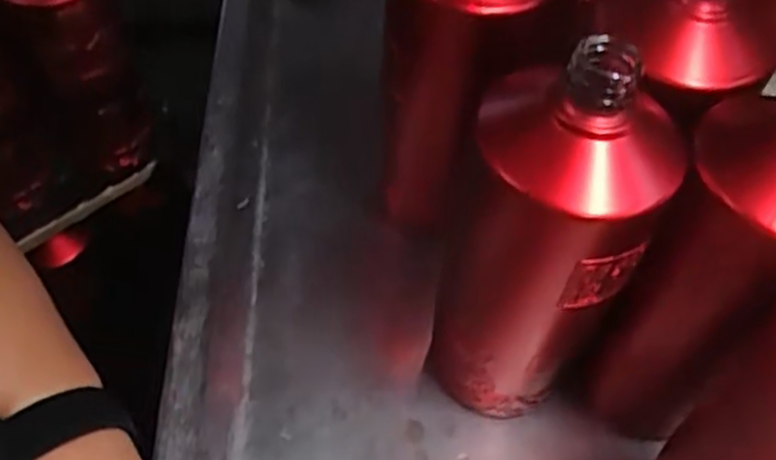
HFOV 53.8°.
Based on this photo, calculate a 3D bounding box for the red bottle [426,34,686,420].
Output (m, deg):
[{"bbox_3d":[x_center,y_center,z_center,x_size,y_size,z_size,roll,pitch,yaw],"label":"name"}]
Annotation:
[{"bbox_3d":[0.066,0.010,0.354,0.078,0.210,0.080,10,51,6],"label":"red bottle"}]

